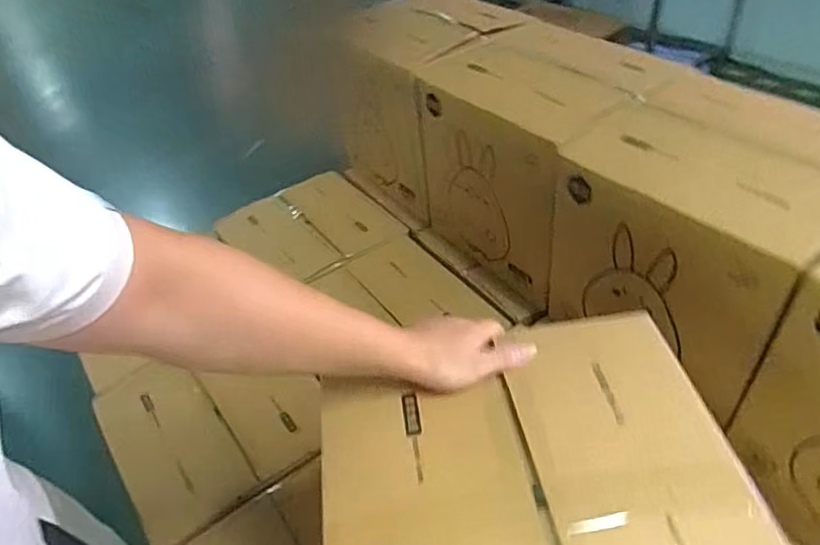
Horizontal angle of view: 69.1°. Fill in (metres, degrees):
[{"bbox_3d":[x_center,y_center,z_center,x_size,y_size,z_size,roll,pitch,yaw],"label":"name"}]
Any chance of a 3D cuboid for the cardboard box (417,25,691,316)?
[{"bbox_3d":[0.228,-0.227,1.174,0.321,0.370,0.403,-30,46,-24],"label":"cardboard box"}]

